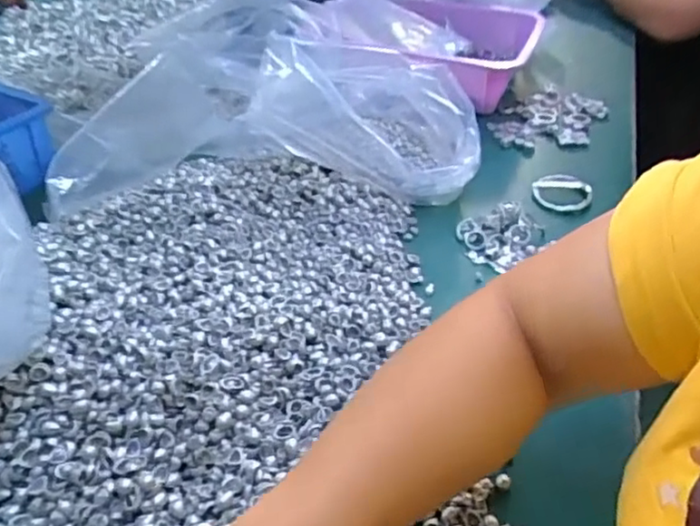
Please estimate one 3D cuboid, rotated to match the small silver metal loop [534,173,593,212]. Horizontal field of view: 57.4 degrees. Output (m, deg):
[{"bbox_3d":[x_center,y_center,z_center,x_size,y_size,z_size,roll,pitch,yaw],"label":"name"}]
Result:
[{"bbox_3d":[0.225,-0.076,0.677,0.060,0.017,0.054,16,41,18],"label":"small silver metal loop"}]

